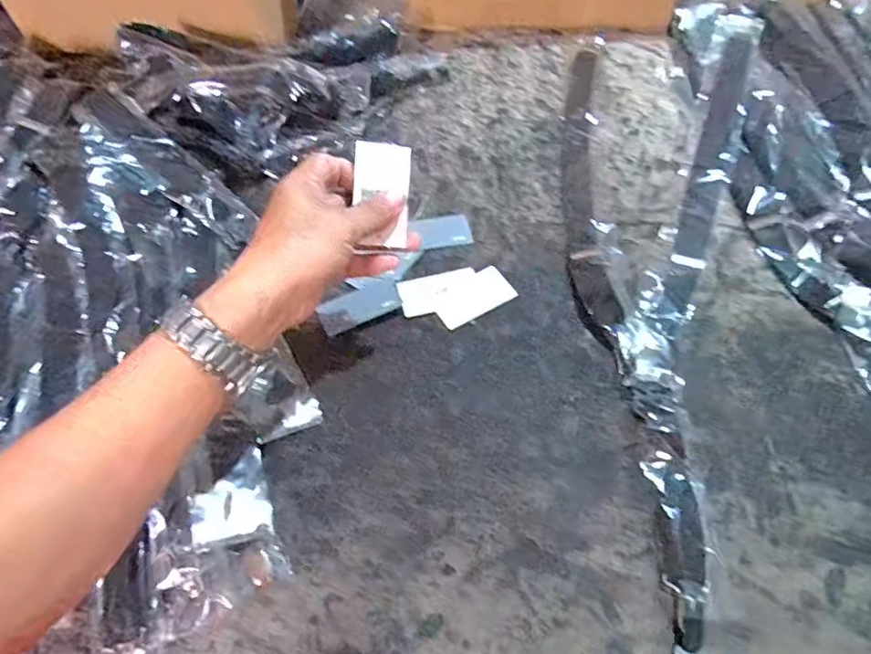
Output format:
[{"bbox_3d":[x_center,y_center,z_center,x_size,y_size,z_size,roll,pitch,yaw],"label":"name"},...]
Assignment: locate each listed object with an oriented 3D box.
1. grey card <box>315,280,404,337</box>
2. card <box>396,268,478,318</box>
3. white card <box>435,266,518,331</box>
[{"bbox_3d":[-0.065,-0.019,0.482,0.073,0.005,0.035,-24,61,-20],"label":"grey card"},{"bbox_3d":[0.004,-0.031,0.492,0.070,0.004,0.040,-14,58,-6],"label":"card"},{"bbox_3d":[0.033,-0.027,0.489,0.071,0.004,0.039,-28,61,-15],"label":"white card"}]

